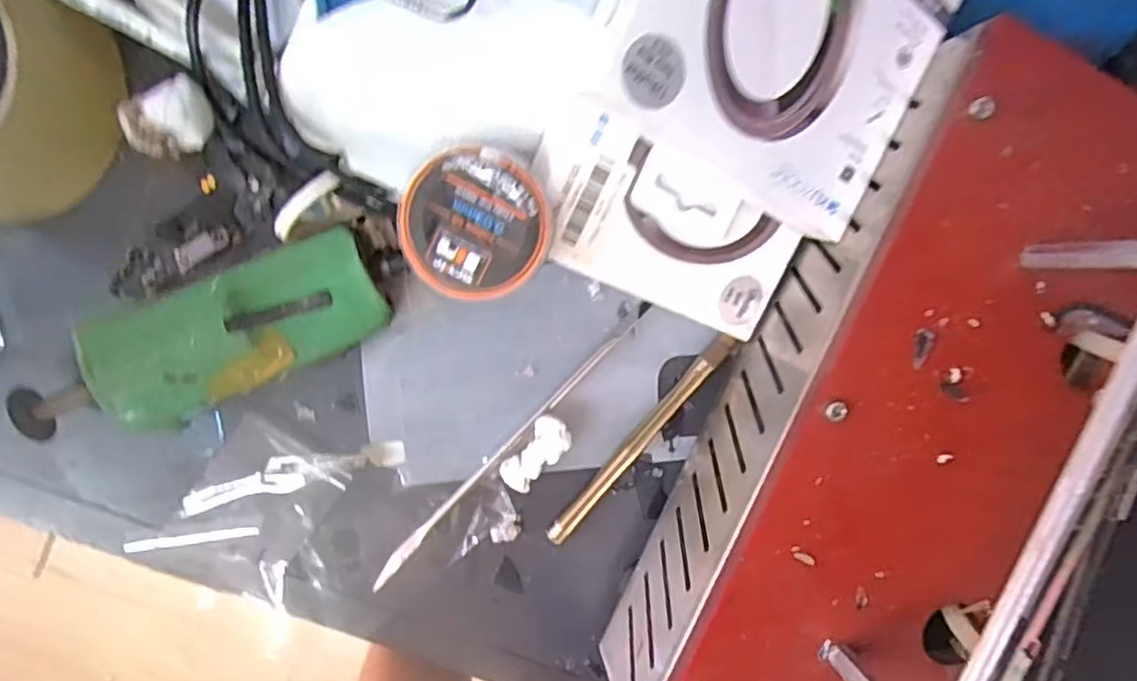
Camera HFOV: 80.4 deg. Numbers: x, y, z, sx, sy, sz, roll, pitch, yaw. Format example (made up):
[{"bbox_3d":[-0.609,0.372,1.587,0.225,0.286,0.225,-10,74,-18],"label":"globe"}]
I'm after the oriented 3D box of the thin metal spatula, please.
[{"bbox_3d":[-0.024,0.044,0.273,0.007,0.005,0.158,44,88,-9],"label":"thin metal spatula"}]

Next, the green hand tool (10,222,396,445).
[{"bbox_3d":[-0.118,-0.001,0.238,0.111,0.036,0.042,-25,98,-5],"label":"green hand tool"}]

